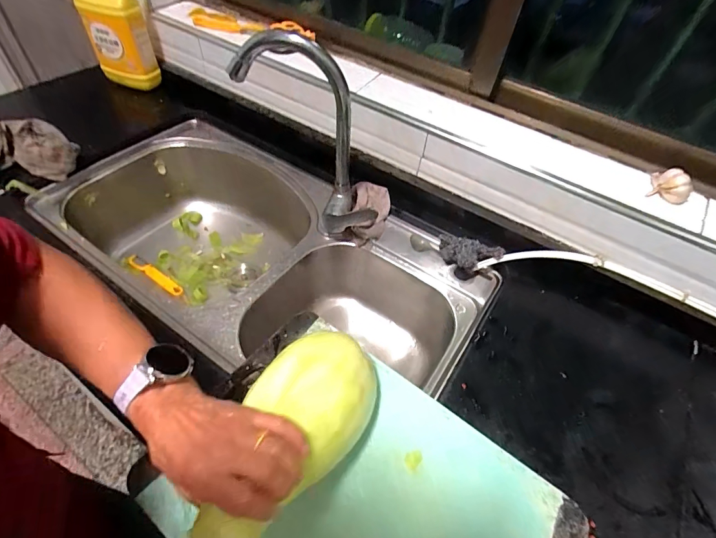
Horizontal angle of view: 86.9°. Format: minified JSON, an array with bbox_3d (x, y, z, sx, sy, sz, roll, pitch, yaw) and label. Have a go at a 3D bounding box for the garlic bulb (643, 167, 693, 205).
[{"bbox_3d":[0.472,-0.126,0.567,0.058,0.038,0.038,37,56,22],"label":"garlic bulb"}]

